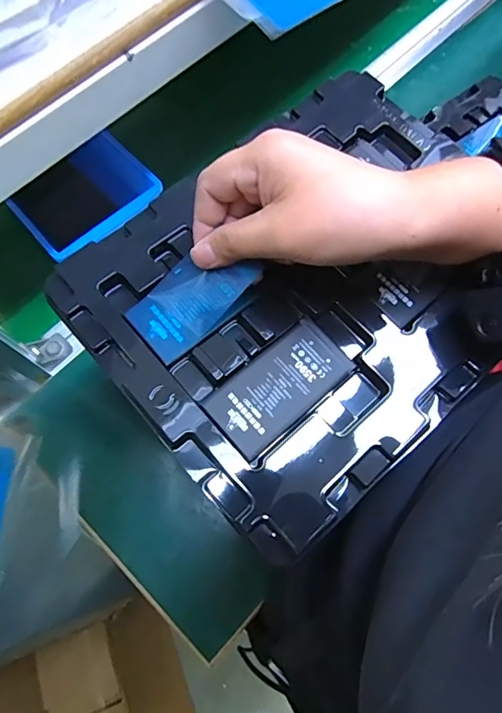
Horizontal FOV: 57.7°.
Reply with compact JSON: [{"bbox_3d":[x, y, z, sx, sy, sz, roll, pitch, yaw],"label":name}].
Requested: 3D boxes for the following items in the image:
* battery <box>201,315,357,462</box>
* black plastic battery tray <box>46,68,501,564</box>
[{"bbox_3d":[0.016,0.016,0.267,0.084,0.006,0.044,-40,76,-13],"label":"battery"},{"bbox_3d":[0.041,-0.051,0.287,0.217,0.018,0.272,42,76,12],"label":"black plastic battery tray"}]

